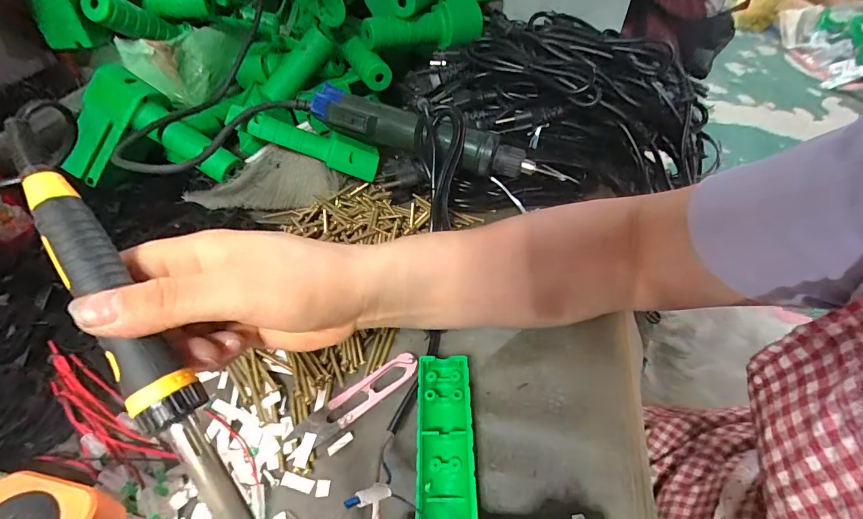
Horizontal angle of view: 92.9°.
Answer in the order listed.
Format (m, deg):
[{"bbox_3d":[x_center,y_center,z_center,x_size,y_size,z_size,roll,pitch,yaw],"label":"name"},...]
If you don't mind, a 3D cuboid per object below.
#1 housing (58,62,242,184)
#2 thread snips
[{"bbox_3d":[-0.285,-0.132,0.417,0.161,0.090,0.081,-4,48,-3],"label":"housing"},{"bbox_3d":[-0.051,0.097,0.289,0.097,0.007,0.021,-32,55,-25],"label":"thread snips"}]

